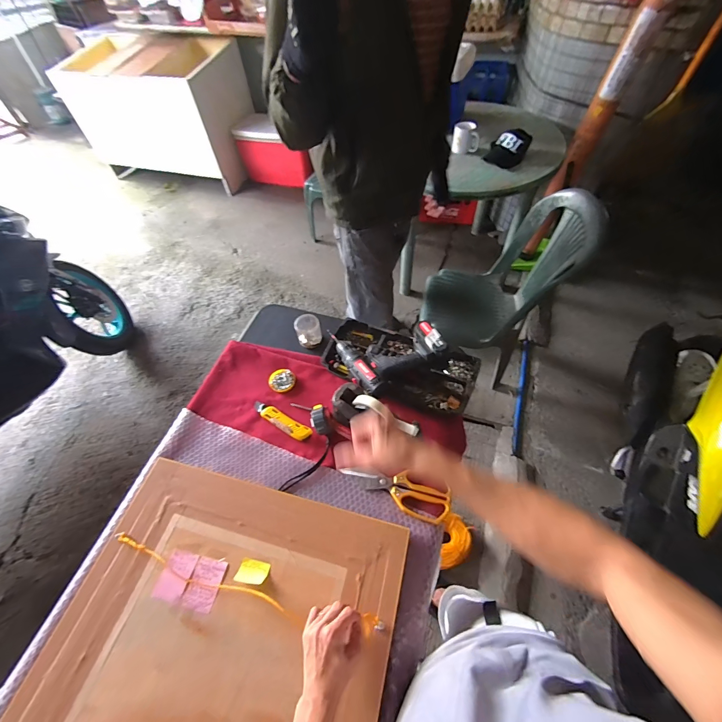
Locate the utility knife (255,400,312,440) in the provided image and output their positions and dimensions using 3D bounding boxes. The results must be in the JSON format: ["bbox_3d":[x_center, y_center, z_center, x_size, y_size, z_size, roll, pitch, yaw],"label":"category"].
[{"bbox_3d":[-0.184,0.137,0.774,0.159,0.013,0.034,25,60,18],"label":"utility knife"}]

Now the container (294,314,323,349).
[{"bbox_3d":[-0.138,-0.078,0.884,0.063,0.072,0.057,-2,56,1],"label":"container"}]

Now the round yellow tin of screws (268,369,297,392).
[{"bbox_3d":[-0.194,0.049,0.834,0.062,0.015,0.060,-1,56,2],"label":"round yellow tin of screws"}]

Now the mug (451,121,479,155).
[{"bbox_3d":[0.476,-1.009,1.525,0.114,0.109,0.085,7,56,7],"label":"mug"}]

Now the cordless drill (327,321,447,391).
[{"bbox_3d":[0.062,-0.033,0.809,0.218,0.083,0.226,-29,51,1],"label":"cordless drill"}]

